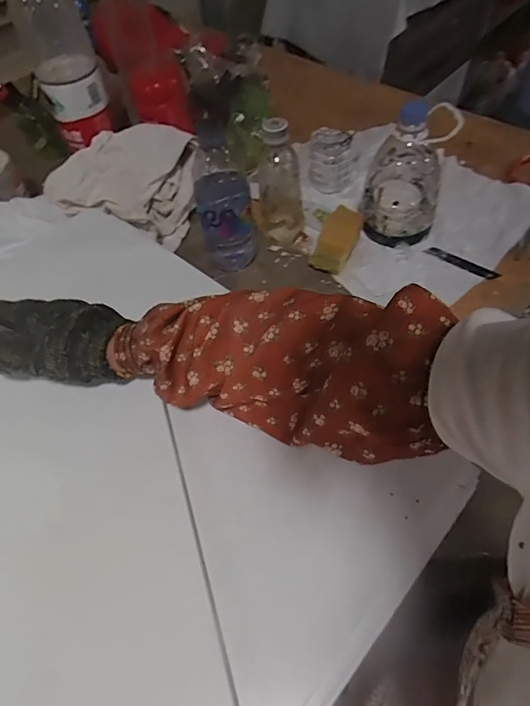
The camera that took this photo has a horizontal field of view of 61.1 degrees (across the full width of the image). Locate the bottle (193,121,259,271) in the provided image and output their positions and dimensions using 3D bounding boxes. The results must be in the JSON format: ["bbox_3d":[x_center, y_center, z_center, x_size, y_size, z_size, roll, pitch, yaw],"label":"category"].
[{"bbox_3d":[-0.050,-0.183,0.590,0.074,0.226,0.064,-8,57,-2],"label":"bottle"}]

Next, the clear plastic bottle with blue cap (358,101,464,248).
[{"bbox_3d":[0.188,-0.240,0.599,0.100,0.157,0.112,10,58,10],"label":"clear plastic bottle with blue cap"}]

